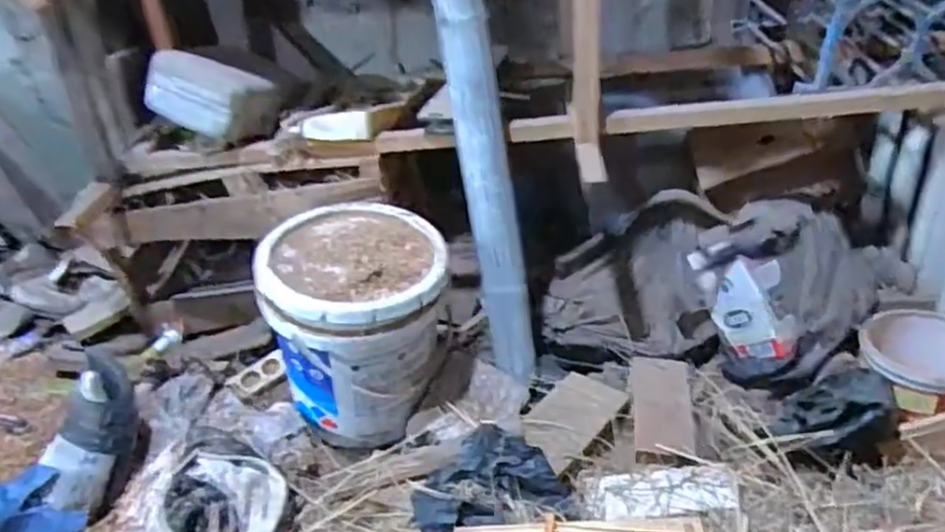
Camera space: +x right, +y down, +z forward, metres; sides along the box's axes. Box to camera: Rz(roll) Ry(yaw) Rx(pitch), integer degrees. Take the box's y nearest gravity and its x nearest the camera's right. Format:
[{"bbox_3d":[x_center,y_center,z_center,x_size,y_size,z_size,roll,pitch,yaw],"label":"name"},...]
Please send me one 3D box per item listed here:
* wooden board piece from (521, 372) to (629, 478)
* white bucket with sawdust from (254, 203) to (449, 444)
[{"bbox_3d":[0.163,0.258,1.189,0.124,0.014,0.179,27,54,39],"label":"wooden board piece"},{"bbox_3d":[-0.188,0.110,1.229,0.298,0.354,0.299,-14,30,-12],"label":"white bucket with sawdust"}]

